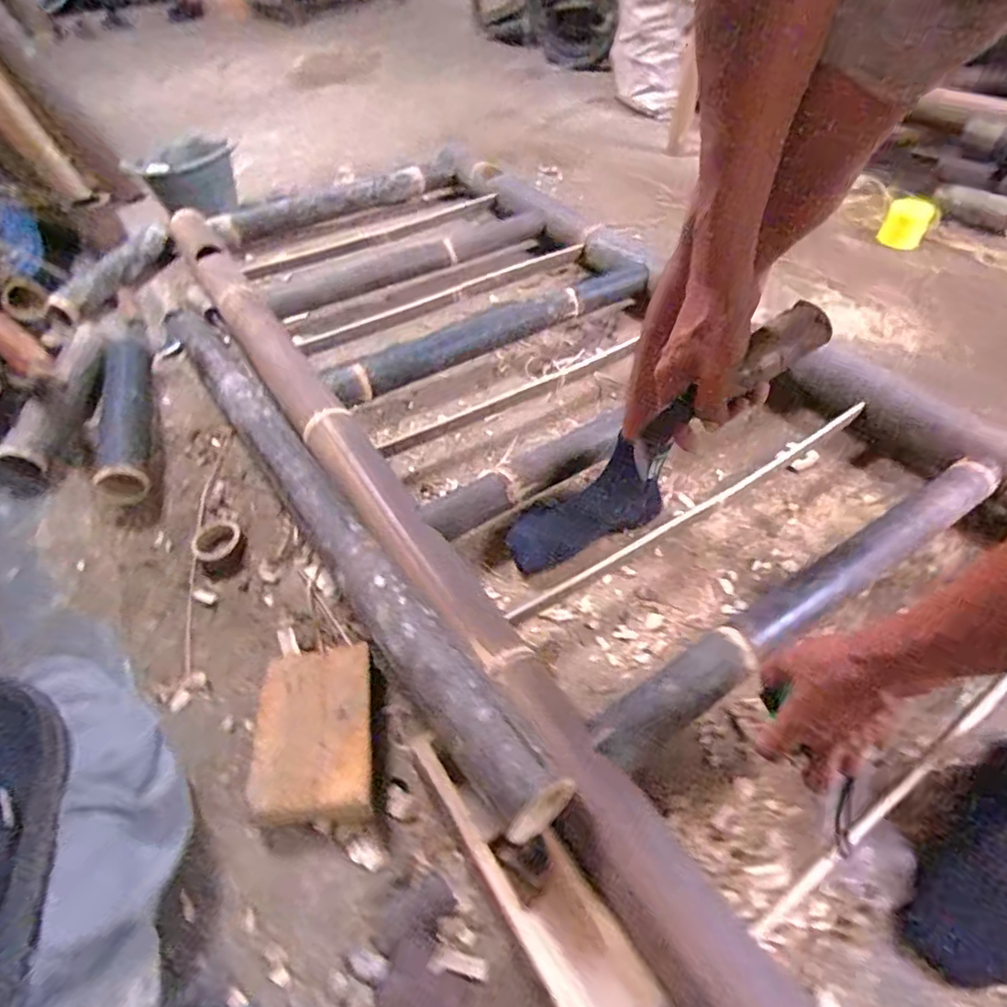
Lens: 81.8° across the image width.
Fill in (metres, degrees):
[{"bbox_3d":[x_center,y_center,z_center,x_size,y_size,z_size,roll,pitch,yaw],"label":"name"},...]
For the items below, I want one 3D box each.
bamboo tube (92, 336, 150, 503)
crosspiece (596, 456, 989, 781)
[{"bbox_3d":[-0.646,-0.168,0.996,0.071,0.060,0.418,-17,51,-12],"label":"bamboo tube"},{"bbox_3d":[0.362,0.093,0.663,0.651,0.046,0.066,-28,54,-20],"label":"crosspiece"}]

